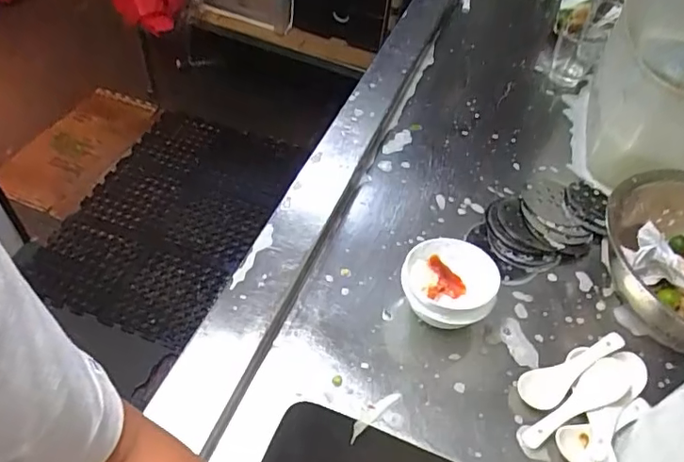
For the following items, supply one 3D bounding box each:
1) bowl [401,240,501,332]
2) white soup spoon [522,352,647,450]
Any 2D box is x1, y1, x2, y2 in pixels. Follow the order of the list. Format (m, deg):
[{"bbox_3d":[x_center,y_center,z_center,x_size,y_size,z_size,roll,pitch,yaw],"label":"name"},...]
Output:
[{"bbox_3d":[0.123,0.073,0.645,0.107,0.070,0.115,2,50,-3],"label":"bowl"},{"bbox_3d":[0.268,0.179,0.592,0.174,0.029,0.046,-17,53,-17],"label":"white soup spoon"}]

